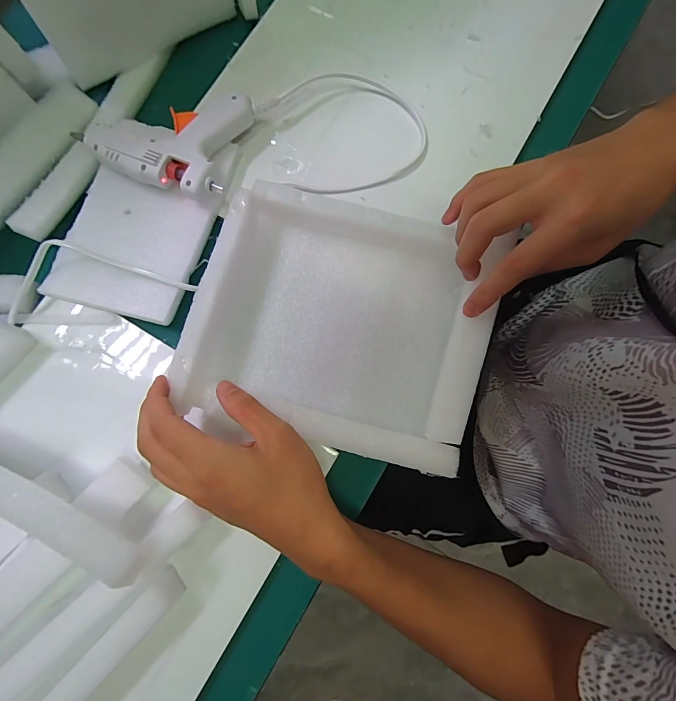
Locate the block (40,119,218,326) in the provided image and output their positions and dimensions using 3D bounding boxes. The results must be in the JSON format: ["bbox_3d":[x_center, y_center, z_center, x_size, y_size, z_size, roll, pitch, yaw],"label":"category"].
[{"bbox_3d":[-0.183,-0.100,0.317,0.122,0.014,0.134,15,79,3],"label":"block"}]

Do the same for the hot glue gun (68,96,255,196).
[{"bbox_3d":[-0.151,-0.194,0.323,0.124,0.031,0.105,20,80,4],"label":"hot glue gun"}]

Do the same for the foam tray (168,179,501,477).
[{"bbox_3d":[0.002,-0.021,0.275,0.208,0.042,0.181,14,79,3],"label":"foam tray"}]

